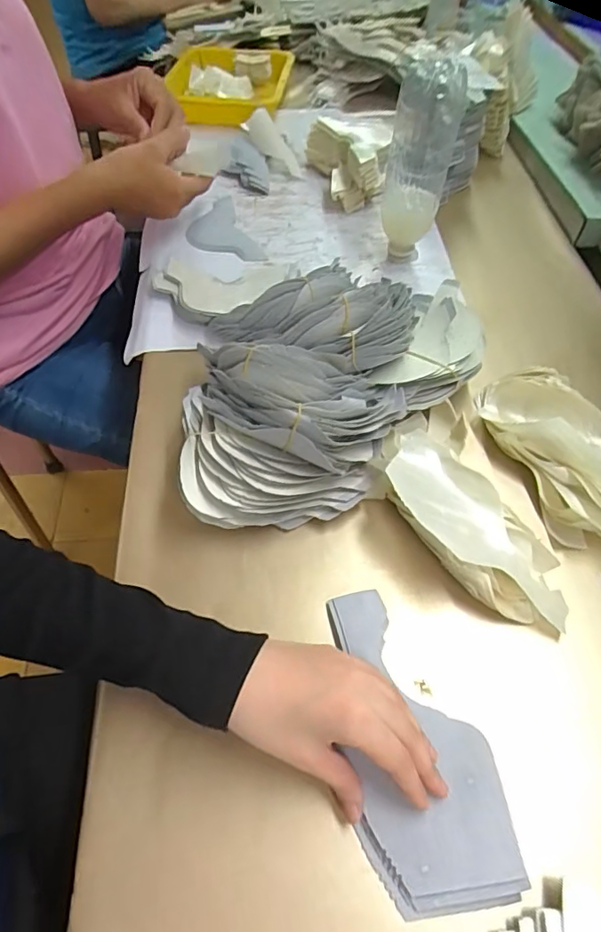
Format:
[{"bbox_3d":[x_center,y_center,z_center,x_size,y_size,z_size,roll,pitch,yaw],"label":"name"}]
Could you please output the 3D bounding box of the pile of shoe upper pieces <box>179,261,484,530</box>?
[{"bbox_3d":[0.025,-0.098,0.490,0.281,0.079,0.278,-10,56,-9],"label":"pile of shoe upper pieces"}]

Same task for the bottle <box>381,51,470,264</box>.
[{"bbox_3d":[0.121,-0.311,0.556,0.072,0.198,0.066,8,55,9],"label":"bottle"}]

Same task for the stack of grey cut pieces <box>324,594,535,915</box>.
[{"bbox_3d":[0.067,0.171,0.343,0.090,0.019,0.191,-15,57,-8],"label":"stack of grey cut pieces"}]

